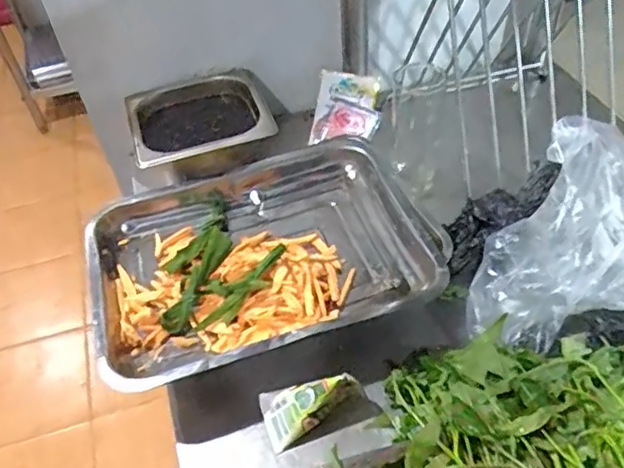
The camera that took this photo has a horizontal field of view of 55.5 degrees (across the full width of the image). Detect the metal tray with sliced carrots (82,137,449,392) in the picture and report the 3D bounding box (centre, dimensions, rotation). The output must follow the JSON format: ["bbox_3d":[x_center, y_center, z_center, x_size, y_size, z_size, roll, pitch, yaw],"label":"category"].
[{"bbox_3d":[-0.056,0.020,0.646,0.357,0.055,0.258,-16,46,-13],"label":"metal tray with sliced carrots"}]

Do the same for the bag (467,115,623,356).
[{"bbox_3d":[0.303,0.018,0.607,0.208,0.097,0.255,27,52,27],"label":"bag"}]

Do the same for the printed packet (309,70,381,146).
[{"bbox_3d":[0.046,-0.173,0.813,0.089,0.096,0.026,4,1,2],"label":"printed packet"}]

